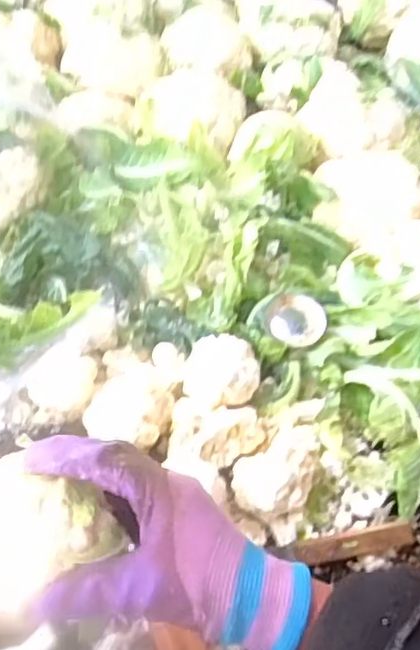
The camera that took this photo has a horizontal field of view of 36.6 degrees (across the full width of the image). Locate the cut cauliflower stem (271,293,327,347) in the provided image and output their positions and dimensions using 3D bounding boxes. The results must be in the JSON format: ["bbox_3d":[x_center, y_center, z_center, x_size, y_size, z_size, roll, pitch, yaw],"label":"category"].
[{"bbox_3d":[0.093,-0.004,0.666,0.055,0.023,0.056,12,48,9],"label":"cut cauliflower stem"}]

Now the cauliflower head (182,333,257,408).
[{"bbox_3d":[0.010,0.043,0.620,0.070,0.047,0.082,1,47,-1],"label":"cauliflower head"}]

